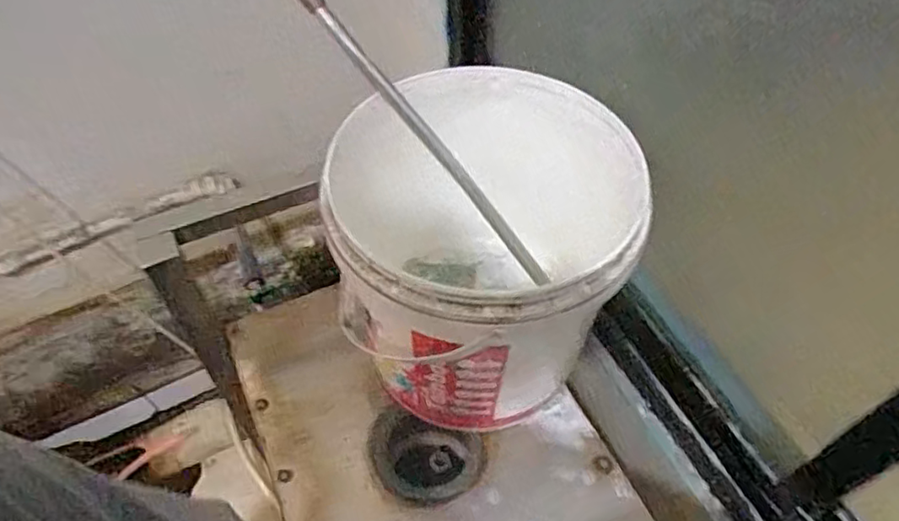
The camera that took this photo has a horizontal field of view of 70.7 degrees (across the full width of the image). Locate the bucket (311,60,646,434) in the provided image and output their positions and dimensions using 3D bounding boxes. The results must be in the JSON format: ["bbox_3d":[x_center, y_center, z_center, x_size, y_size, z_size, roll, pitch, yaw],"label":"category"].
[{"bbox_3d":[0.043,0.001,0.704,0.285,0.287,0.299,-1,55,1],"label":"bucket"}]

